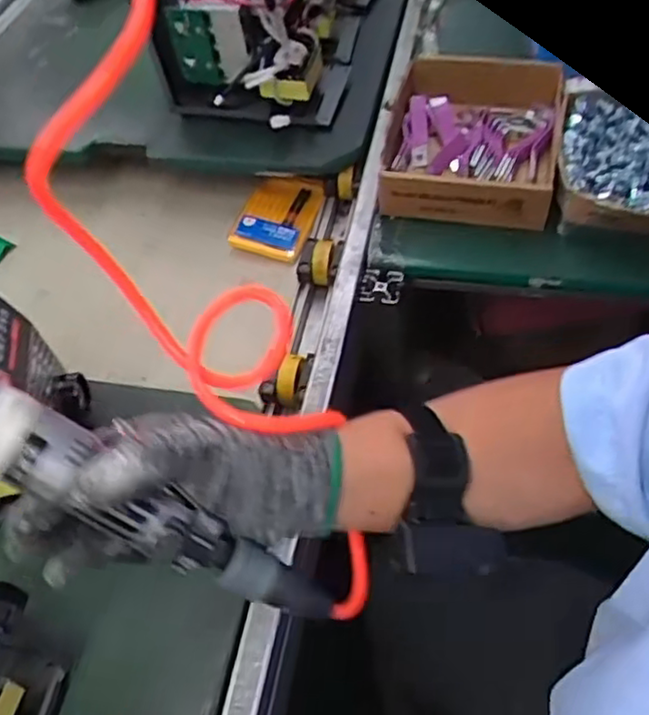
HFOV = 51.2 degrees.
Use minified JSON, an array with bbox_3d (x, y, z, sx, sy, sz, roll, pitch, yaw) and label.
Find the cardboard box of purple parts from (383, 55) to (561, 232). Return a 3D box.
[{"bbox_3d":[0.163,-0.250,0.758,0.180,0.057,0.239,9,55,12],"label":"cardboard box of purple parts"}]

